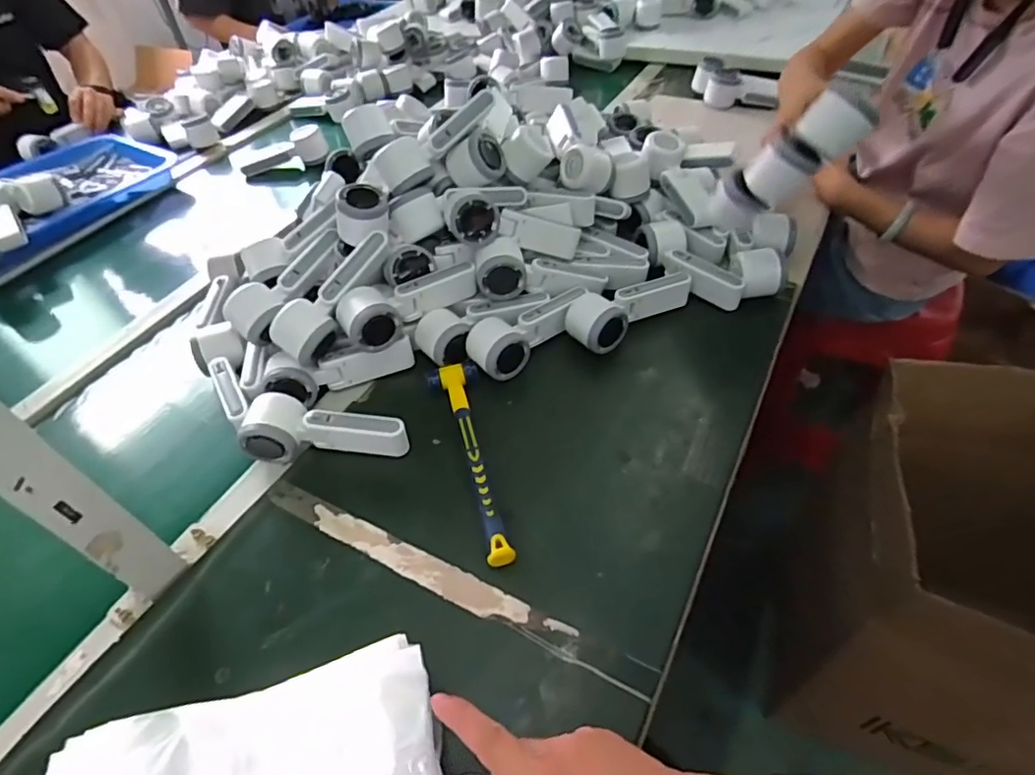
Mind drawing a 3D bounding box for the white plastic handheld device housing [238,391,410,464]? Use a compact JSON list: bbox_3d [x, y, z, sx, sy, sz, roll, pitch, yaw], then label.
[{"bbox_3d":[-0.195,0.040,0.588,0.164,0.050,0.057,-5,48,2],"label":"white plastic handheld device housing"}]

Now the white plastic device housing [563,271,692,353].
[{"bbox_3d":[0.133,-0.102,0.690,0.165,0.046,0.061,-33,53,-22],"label":"white plastic device housing"}]

